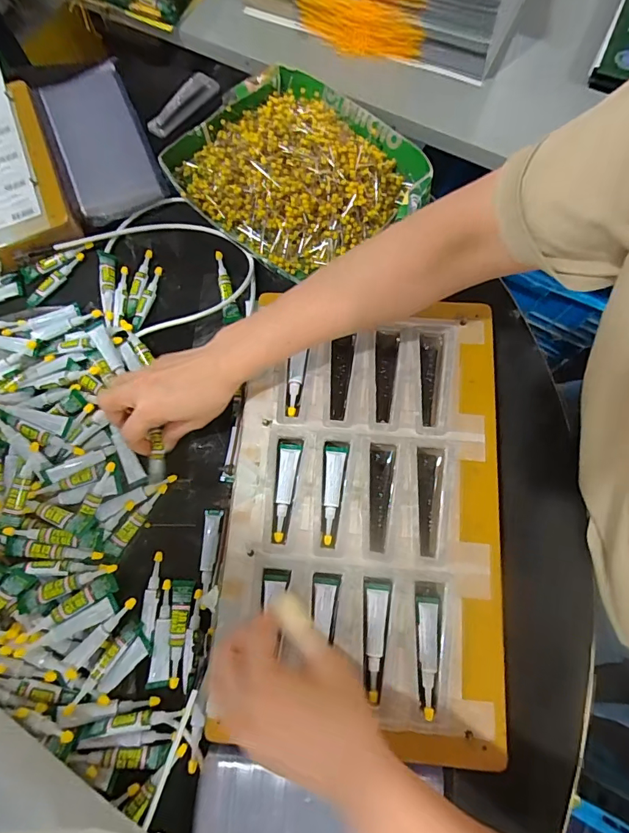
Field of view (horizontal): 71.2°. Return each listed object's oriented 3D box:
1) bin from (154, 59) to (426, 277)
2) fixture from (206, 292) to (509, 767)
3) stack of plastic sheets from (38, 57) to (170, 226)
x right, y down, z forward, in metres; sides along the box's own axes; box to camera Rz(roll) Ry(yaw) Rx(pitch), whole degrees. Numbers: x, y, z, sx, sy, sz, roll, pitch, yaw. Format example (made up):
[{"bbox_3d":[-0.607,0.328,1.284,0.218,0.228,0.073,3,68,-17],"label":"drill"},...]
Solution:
[{"bbox_3d":[-0.016,-0.276,0.492,0.230,0.044,0.259,-40,76,-9],"label":"bin"},{"bbox_3d":[0.043,0.071,0.390,0.226,0.037,0.358,4,74,3],"label":"fixture"},{"bbox_3d":[-0.252,-0.329,0.519,0.095,0.028,0.220,-23,74,-5],"label":"stack of plastic sheets"}]

